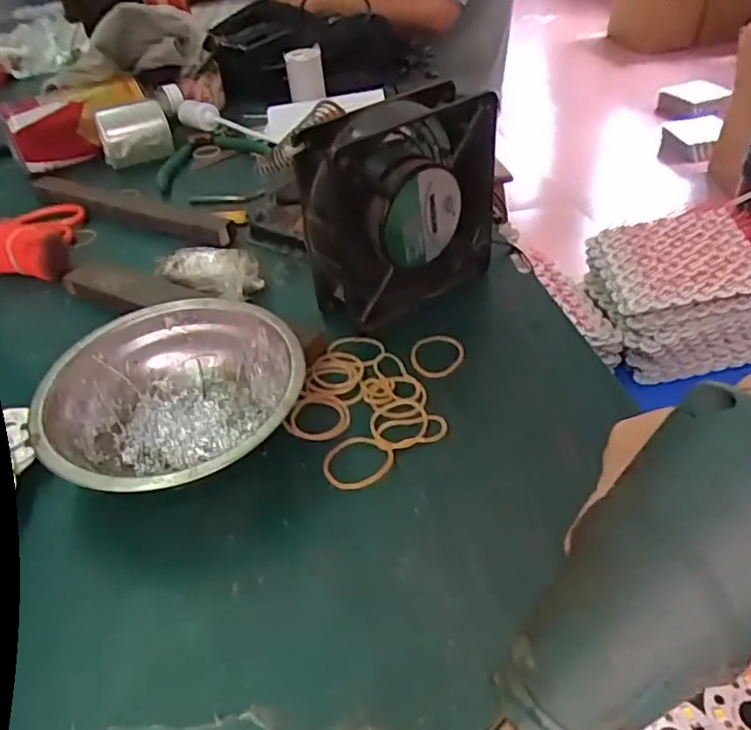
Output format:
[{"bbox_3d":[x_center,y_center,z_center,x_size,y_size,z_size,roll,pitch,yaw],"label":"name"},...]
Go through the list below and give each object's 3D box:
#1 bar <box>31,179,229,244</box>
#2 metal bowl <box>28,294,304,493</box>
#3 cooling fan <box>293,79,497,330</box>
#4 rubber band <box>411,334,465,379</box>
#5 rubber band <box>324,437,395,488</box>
[{"bbox_3d":[-0.214,-0.136,0.519,0.219,0.014,0.020,19,45,26],"label":"bar"},{"bbox_3d":[-0.098,0.020,0.312,0.119,0.041,0.124,-3,40,2],"label":"metal bowl"},{"bbox_3d":[0.016,-0.098,0.379,0.120,0.118,0.045,-30,46,-27],"label":"cooling fan"},{"bbox_3d":[0.037,-0.007,0.361,0.032,0.004,0.037,-7,40,-3],"label":"rubber band"},{"bbox_3d":[-0.009,0.048,0.302,0.033,0.004,0.033,-3,40,2],"label":"rubber band"}]

